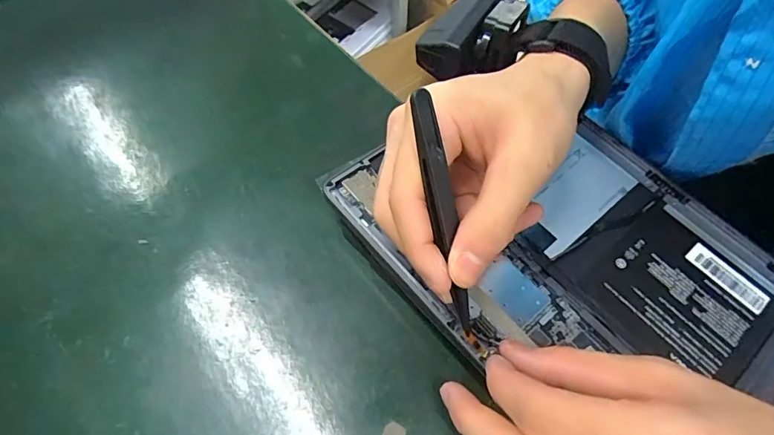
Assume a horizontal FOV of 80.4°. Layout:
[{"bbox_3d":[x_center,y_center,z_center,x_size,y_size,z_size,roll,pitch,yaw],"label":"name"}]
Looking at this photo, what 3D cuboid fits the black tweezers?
[{"bbox_3d":[0.025,0.000,0.204,0.010,0.110,0.011,-17,18,-11],"label":"black tweezers"}]

